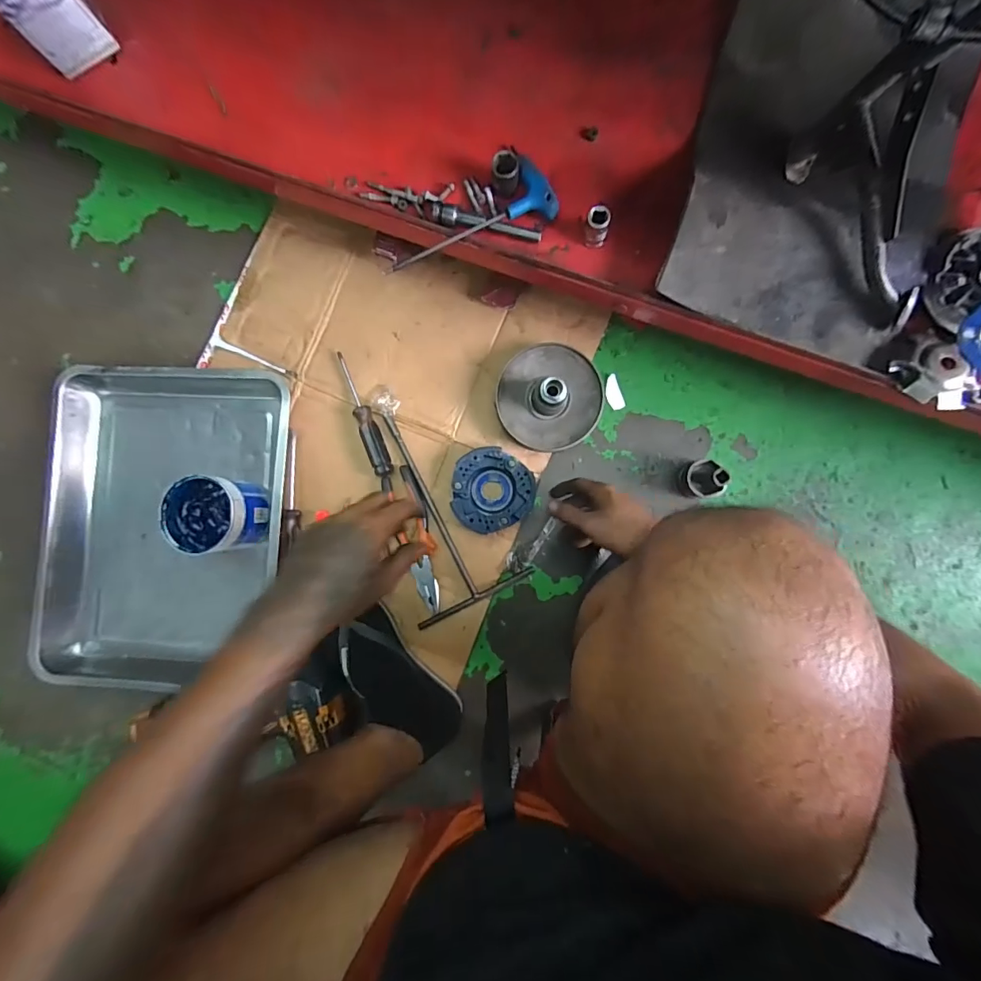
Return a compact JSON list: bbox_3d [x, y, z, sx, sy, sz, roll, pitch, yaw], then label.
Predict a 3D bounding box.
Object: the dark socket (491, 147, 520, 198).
[{"bbox_3d":[0.016,-0.344,0.497,0.029,0.036,0.034,-3,90,4],"label":"dark socket"}]

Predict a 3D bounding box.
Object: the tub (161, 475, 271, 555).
[{"bbox_3d":[-0.369,0.032,0.622,0.103,0.096,0.095,0,90,4],"label":"tub"}]

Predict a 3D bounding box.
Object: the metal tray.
[{"bbox_3d":[-0.459,0.049,0.651,0.351,0.056,0.439,1,91,4],"label":"metal tray"}]

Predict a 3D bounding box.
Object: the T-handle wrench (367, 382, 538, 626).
[{"bbox_3d":[-0.090,0.007,0.640,0.161,0.022,0.333,-26,89,4],"label":"T-handle wrench"}]

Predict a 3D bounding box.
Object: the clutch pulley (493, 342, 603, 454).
[{"bbox_3d":[0.081,-0.127,0.607,0.139,0.081,0.140,0,90,4],"label":"clutch pulley"}]

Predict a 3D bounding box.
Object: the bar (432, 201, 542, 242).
[{"bbox_3d":[-0.006,-0.295,0.502,0.124,0.018,0.023,17,92,3],"label":"bar"}]

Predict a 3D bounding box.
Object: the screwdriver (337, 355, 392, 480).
[{"bbox_3d":[-0.183,-0.108,0.641,0.028,0.022,0.186,-24,89,4],"label":"screwdriver"}]

